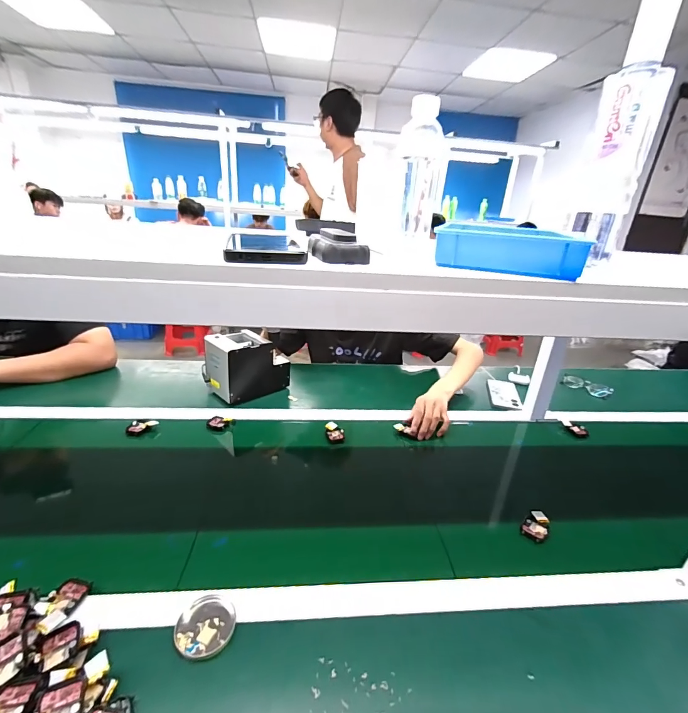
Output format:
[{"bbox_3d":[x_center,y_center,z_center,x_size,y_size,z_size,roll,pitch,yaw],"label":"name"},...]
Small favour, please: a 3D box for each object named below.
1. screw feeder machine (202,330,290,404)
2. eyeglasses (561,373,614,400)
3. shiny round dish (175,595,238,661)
[{"bbox_3d":[-0.252,0.025,0.939,0.188,0.159,0.122,-16,31,-40],"label":"screw feeder machine"},{"bbox_3d":[0.779,0.095,1.152,0.061,0.031,0.139,-16,30,-40],"label":"eyeglasses"},{"bbox_3d":[-0.163,0.316,0.420,0.063,0.015,0.060,4,23,-2],"label":"shiny round dish"}]

